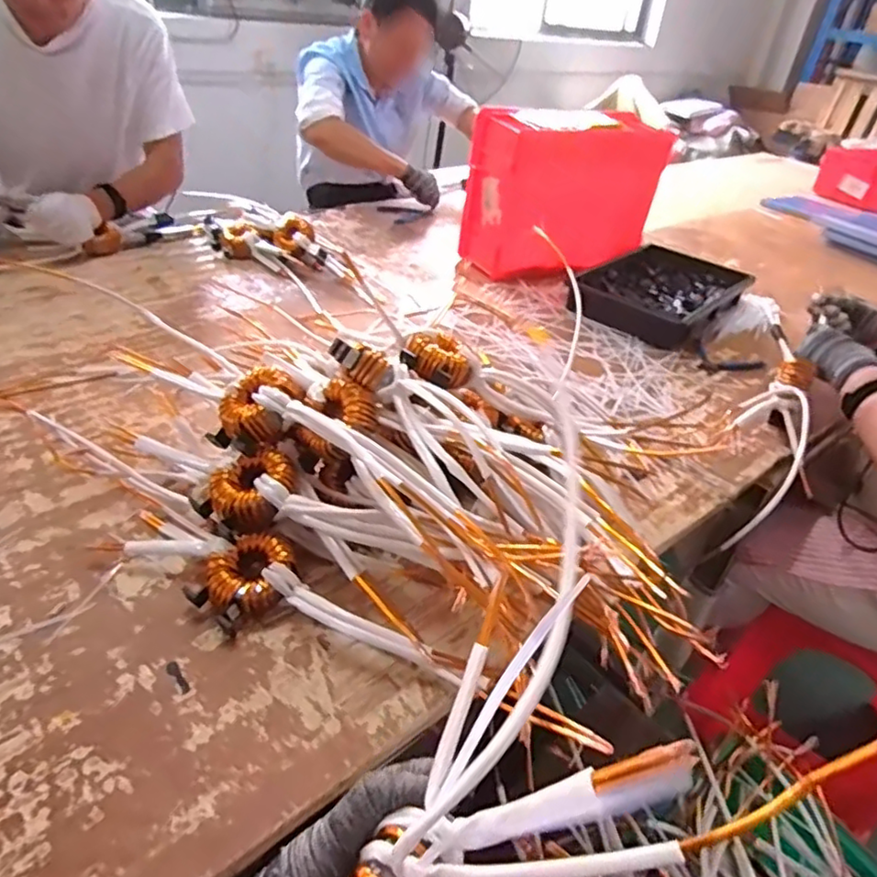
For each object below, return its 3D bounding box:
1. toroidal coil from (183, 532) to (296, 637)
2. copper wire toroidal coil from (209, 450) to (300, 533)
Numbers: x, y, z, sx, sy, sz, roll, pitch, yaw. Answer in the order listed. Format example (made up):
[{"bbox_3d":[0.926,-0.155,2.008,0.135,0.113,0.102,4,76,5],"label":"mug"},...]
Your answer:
[{"bbox_3d":[-0.176,0.130,0.572,0.069,0.050,0.089,26,40,24],"label":"toroidal coil"},{"bbox_3d":[-0.174,0.047,0.588,0.079,0.046,0.062,-8,39,-19],"label":"copper wire toroidal coil"}]

